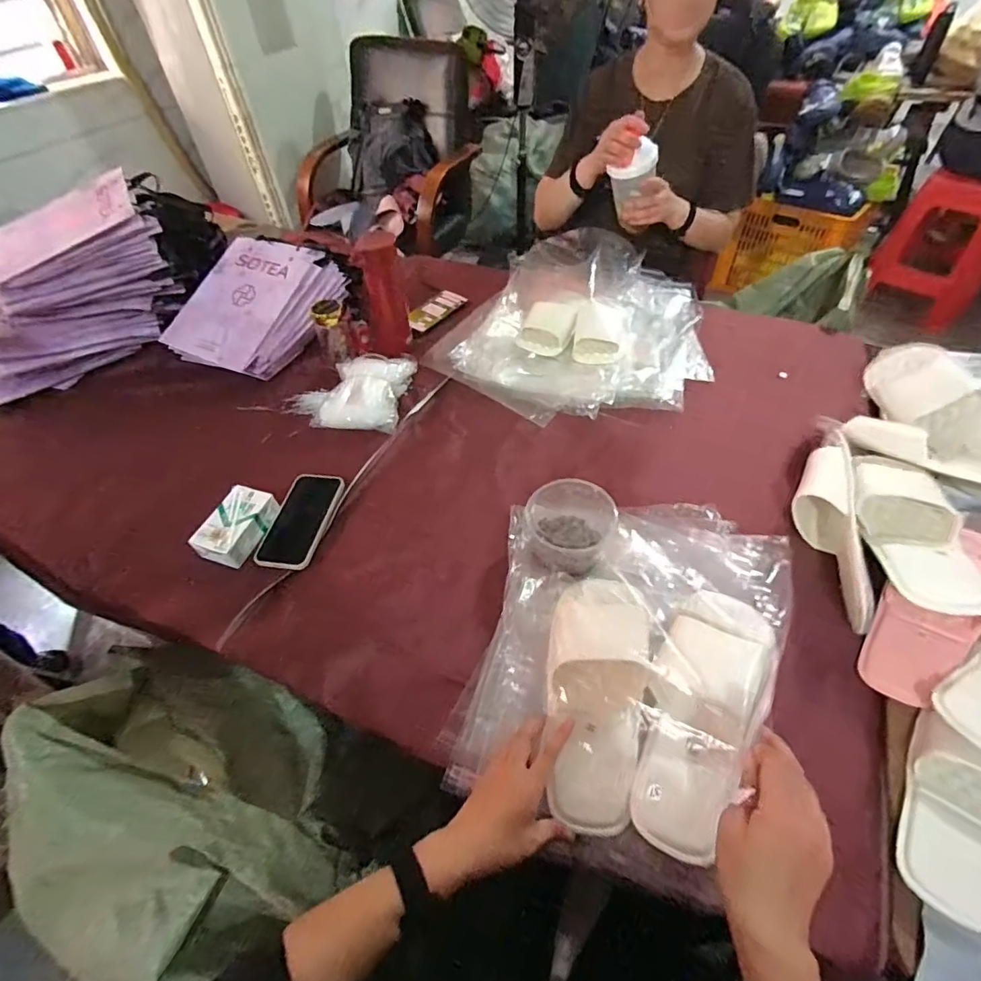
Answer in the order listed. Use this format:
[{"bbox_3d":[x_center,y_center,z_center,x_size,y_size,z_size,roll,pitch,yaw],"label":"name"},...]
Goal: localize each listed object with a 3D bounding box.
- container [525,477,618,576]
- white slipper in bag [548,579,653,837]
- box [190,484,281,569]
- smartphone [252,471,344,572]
[{"bbox_3d":[0.106,0.053,0.674,0.112,0.082,0.112,-2,50,2],"label":"container"},{"bbox_3d":[0.116,0.212,0.547,0.108,0.051,0.260,6,60,9],"label":"white slipper in bag"},{"bbox_3d":[-0.368,0.052,0.731,0.071,0.040,0.116,14,52,14],"label":"box"},{"bbox_3d":[-0.281,0.041,0.748,0.087,0.016,0.161,6,51,8],"label":"smartphone"}]

